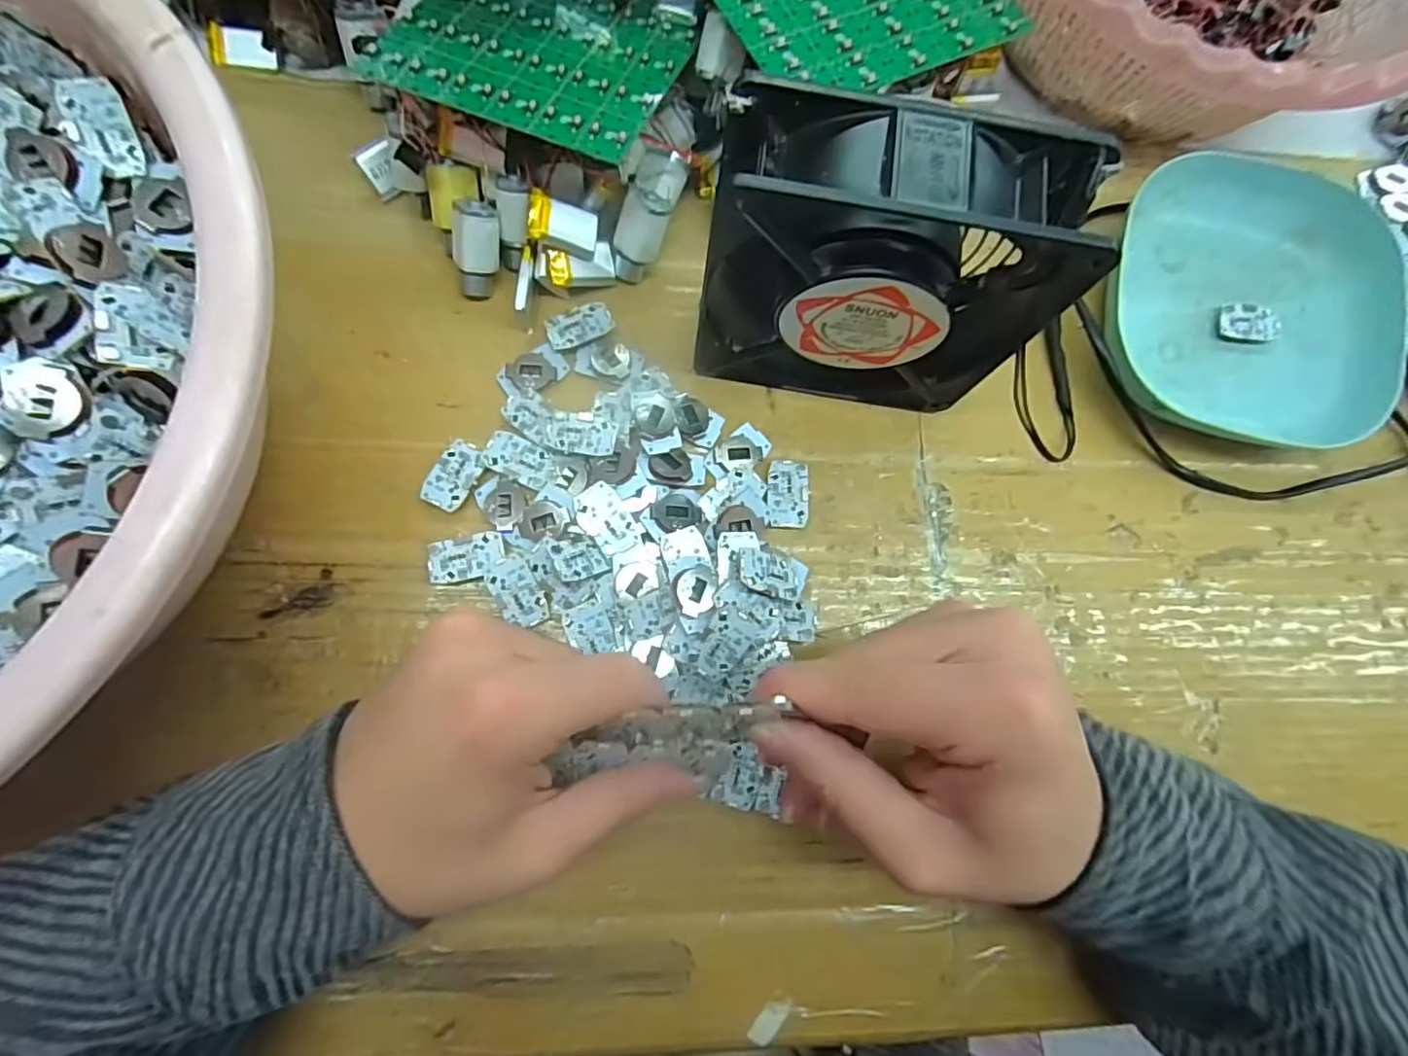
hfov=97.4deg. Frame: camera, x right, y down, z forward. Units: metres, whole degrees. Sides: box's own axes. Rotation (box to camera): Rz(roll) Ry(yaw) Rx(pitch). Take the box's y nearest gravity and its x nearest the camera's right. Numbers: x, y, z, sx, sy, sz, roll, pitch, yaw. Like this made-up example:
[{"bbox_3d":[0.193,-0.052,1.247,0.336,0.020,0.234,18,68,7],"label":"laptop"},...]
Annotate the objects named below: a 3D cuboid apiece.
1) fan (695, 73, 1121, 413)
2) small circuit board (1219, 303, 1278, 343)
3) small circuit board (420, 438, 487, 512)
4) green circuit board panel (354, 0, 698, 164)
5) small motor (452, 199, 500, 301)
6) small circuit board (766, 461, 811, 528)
[{"bbox_3d":[0.061,-0.090,0.229,0.124,0.116,0.045,8,77,-4],"label":"fan"},{"bbox_3d":[0.268,-0.101,0.305,0.027,0.006,0.020,8,78,-4],"label":"small circuit board"},{"bbox_3d":[-0.104,-0.022,0.258,0.017,0.004,0.029,26,77,0],"label":"small circuit board"},{"bbox_3d":[-0.066,-0.191,0.248,0.107,0.004,0.093,19,63,1],"label":"green circuit board panel"},{"bbox_3d":[-0.099,-0.120,0.269,0.020,0.013,0.039,8,122,-5],"label":"small motor"},{"bbox_3d":[0.037,-0.015,0.272,0.018,0.004,0.029,3,78,-5],"label":"small circuit board"}]

